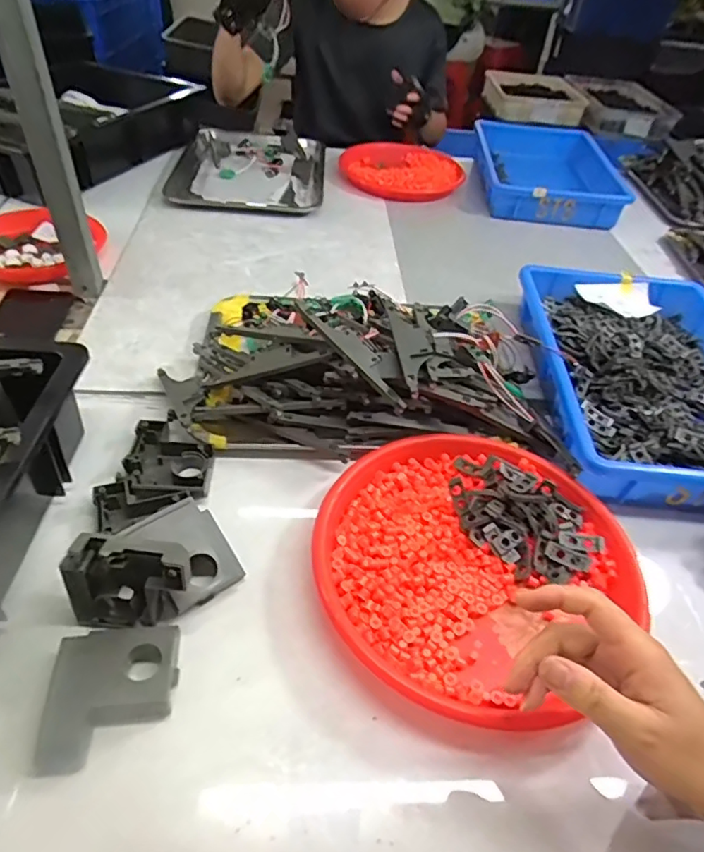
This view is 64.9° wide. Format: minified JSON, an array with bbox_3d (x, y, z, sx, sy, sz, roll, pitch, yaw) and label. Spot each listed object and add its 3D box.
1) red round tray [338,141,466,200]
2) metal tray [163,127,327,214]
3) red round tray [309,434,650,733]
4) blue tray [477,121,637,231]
[{"bbox_3d":[0.090,-0.499,1.066,0.226,0.028,0.226,3,44,-3],"label":"red round tray"},{"bbox_3d":[-0.185,-0.478,1.020,0.262,0.023,0.325,3,44,-3],"label":"metal tray"},{"bbox_3d":[0.094,0.101,0.448,0.231,0.036,0.241,3,44,-3],"label":"red round tray"},{"bbox_3d":[0.375,-0.494,1.088,0.262,0.074,0.393,9,44,3],"label":"blue tray"}]

